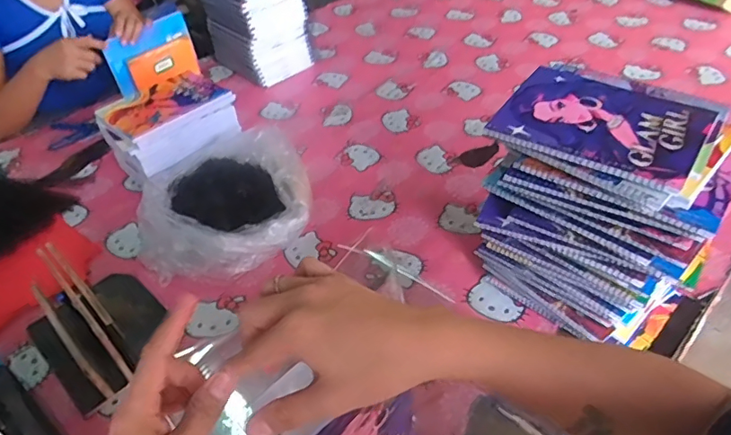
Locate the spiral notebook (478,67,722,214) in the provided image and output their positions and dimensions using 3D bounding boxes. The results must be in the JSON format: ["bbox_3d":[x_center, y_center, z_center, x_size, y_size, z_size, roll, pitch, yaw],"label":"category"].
[{"bbox_3d":[0.252,-0.100,0.549,0.191,0.021,0.156,28,52,29],"label":"spiral notebook"}]

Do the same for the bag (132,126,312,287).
[{"bbox_3d":[-0.237,-0.035,0.852,0.284,0.099,0.269,-16,44,-14],"label":"bag"}]

